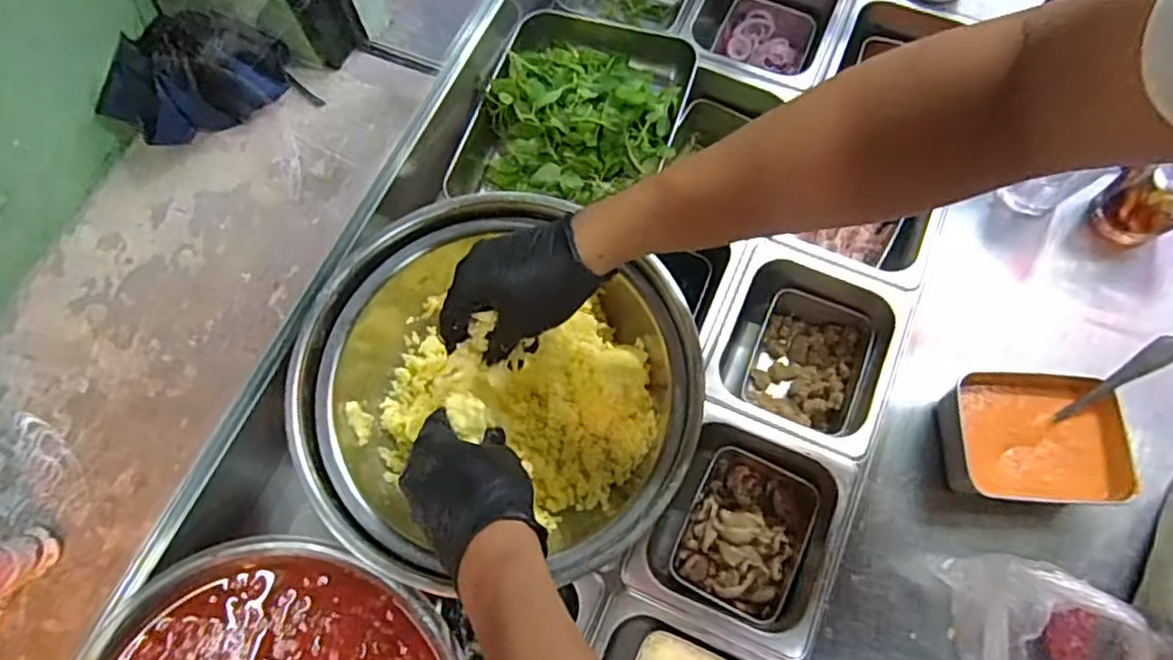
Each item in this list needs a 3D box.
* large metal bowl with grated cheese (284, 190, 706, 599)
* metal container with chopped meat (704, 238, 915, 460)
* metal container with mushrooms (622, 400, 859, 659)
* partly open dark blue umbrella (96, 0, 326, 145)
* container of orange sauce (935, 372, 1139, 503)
[{"bbox_3d":[-0.076,0.047,0.545,0.287,0.129,0.291,0,72,1],"label":"large metal bowl with grated cheese"},{"bbox_3d":[0.208,0.024,0.658,0.165,0.107,0.171,23,73,8],"label":"metal container with chopped meat"},{"bbox_3d":[0.136,0.178,0.608,0.162,0.094,0.175,22,73,8],"label":"metal container with mushrooms"},{"bbox_3d":[-0.894,-0.624,1.385,0.291,0.541,0.393,40,76,13],"label":"partly open dark blue umbrella"},{"bbox_3d":[0.382,0.094,0.567,0.143,0.054,0.107,1,72,1],"label":"container of orange sauce"}]

